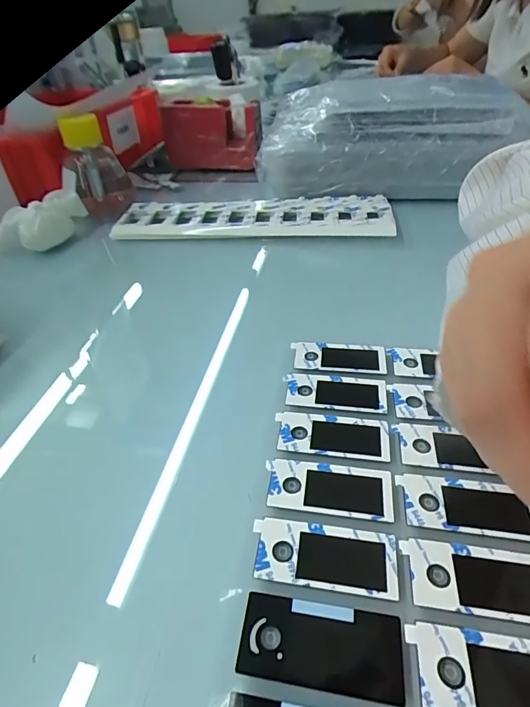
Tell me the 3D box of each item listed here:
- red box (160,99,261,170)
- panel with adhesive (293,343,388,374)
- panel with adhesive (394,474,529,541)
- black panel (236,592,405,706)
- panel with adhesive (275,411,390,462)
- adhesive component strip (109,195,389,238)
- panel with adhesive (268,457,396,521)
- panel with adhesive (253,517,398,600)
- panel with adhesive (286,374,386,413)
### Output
[{"bbox_3d":[-0.074,-0.307,0.583,0.134,0.076,0.053,3,40,8],"label":"red box"},{"bbox_3d":[0.049,0.003,0.277,0.060,0.007,0.028,3,40,7],"label":"panel with adhesive"},{"bbox_3d":[0.094,0.070,0.192,0.059,0.004,0.026,4,41,9],"label":"panel with adhesive"},{"bbox_3d":[0.020,0.108,0.155,0.059,0.004,0.028,4,41,9],"label":"black panel"},{"bbox_3d":[0.037,0.045,0.229,0.060,0.004,0.028,4,41,9],"label":"panel with adhesive"},{"bbox_3d":[-0.015,-0.145,0.445,0.289,0.014,0.080,2,40,7],"label":"adhesive component strip"},{"bbox_3d":[0.031,0.065,0.204,0.060,0.004,0.027,4,41,9],"label":"panel with adhesive"},{"bbox_3d":[0.026,0.086,0.179,0.060,0.004,0.027,4,41,9],"label":"panel with adhesive"},{"bbox_3d":[0.043,0.023,0.252,0.060,0.004,0.027,3,40,8],"label":"panel with adhesive"}]

